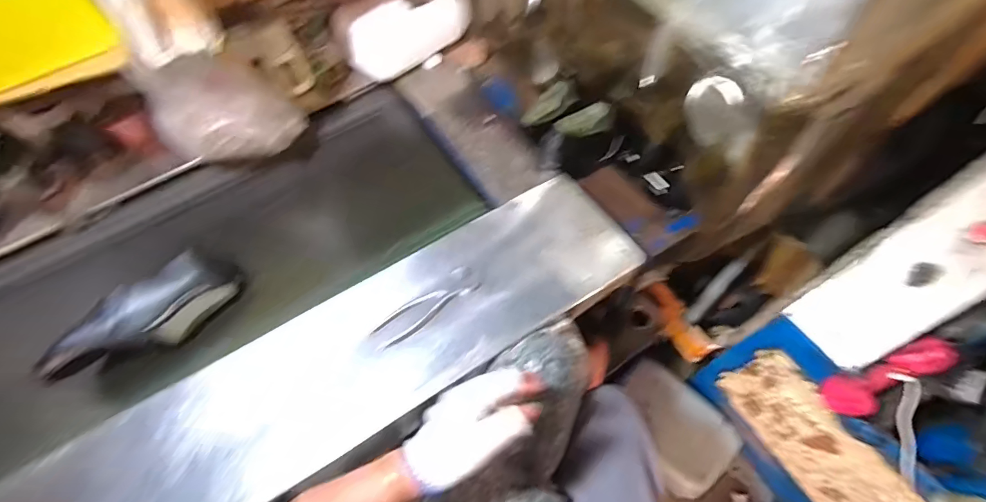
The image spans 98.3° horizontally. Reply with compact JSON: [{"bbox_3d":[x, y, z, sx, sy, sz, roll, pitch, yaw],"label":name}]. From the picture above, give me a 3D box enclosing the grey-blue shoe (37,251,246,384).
[{"bbox_3d":[-0.553,0.112,0.688,0.097,0.091,0.277,37,69,22],"label":"grey-blue shoe"}]

